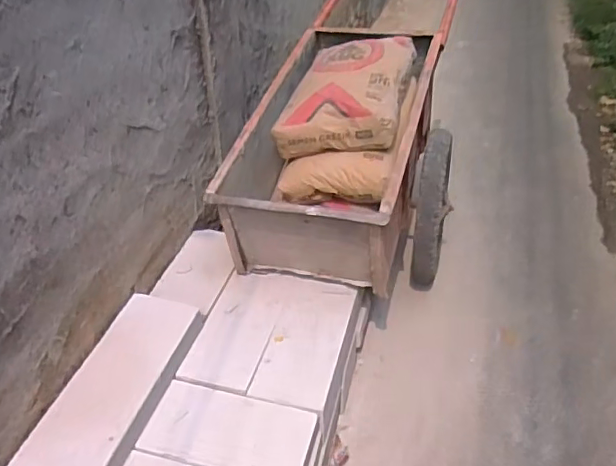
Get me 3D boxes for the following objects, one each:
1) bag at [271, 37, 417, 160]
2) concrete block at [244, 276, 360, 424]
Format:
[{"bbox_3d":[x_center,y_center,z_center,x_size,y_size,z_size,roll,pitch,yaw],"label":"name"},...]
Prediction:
[{"bbox_3d":[0.135,-0.453,1.813,0.345,0.180,0.520,10,38,12],"label":"bag"},{"bbox_3d":[0.003,0.318,1.599,0.212,0.090,0.428,10,37,11],"label":"concrete block"}]

